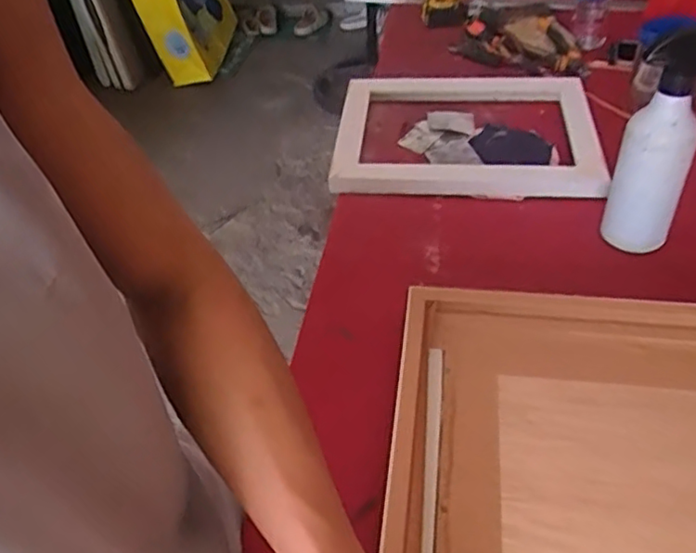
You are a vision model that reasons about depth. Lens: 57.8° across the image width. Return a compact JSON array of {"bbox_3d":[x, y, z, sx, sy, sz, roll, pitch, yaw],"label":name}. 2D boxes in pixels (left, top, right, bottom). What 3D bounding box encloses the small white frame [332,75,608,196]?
[{"bbox_3d":[0.158,-0.204,0.879,0.358,0.029,0.274,2,51,14],"label":"small white frame"}]

